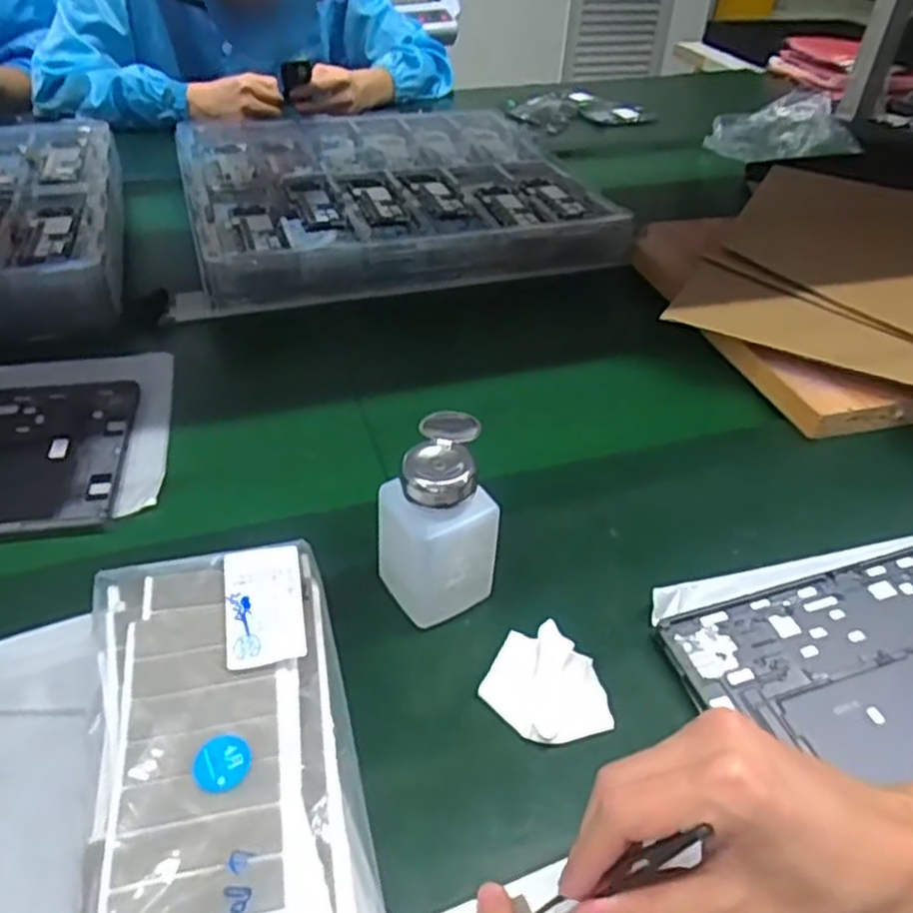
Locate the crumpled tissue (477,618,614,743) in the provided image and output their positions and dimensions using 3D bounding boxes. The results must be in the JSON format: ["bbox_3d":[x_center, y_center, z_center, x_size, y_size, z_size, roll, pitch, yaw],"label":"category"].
[{"bbox_3d":[0.052,0.126,0.415,0.070,0.007,0.064,32,48,28],"label":"crumpled tissue"}]

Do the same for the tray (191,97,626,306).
[{"bbox_3d":[-0.085,-0.324,0.889,0.450,0.042,0.433,-12,43,-18],"label":"tray"}]

